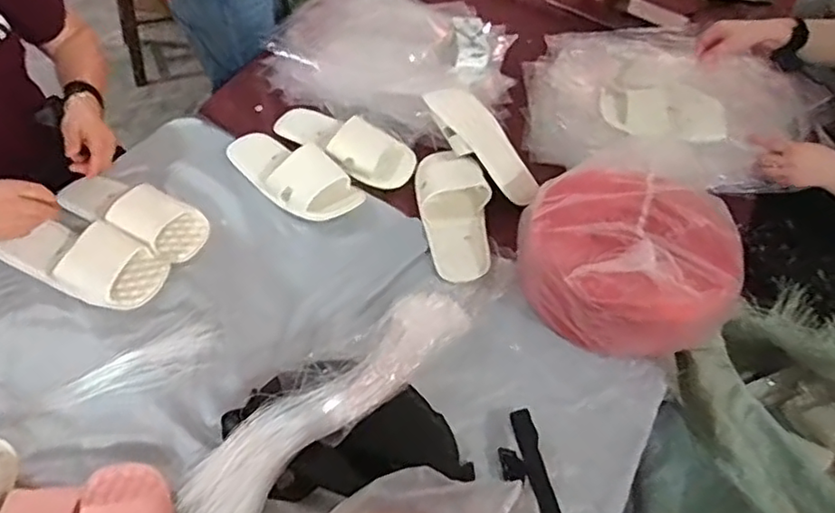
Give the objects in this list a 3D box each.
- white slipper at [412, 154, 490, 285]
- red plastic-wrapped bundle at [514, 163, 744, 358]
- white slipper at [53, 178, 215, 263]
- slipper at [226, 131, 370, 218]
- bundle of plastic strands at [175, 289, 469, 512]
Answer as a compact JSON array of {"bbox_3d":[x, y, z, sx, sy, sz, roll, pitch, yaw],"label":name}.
[{"bbox_3d":[0.068,-0.073,1.044,0.116,0.055,0.266,-6,53,-8],"label":"white slipper"},{"bbox_3d":[0.316,0.002,0.930,0.299,0.154,0.272,2,53,-2],"label":"red plastic-wrapped bundle"},{"bbox_3d":[-0.467,-0.082,0.989,0.275,0.049,0.110,21,54,12],"label":"white slipper"},{"bbox_3d":[-0.219,-0.150,1.062,0.250,0.052,0.120,35,58,21],"label":"slipper"},{"bbox_3d":[-0.104,0.182,0.785,0.101,0.087,0.453,39,60,23],"label":"bundle of plastic strands"}]

